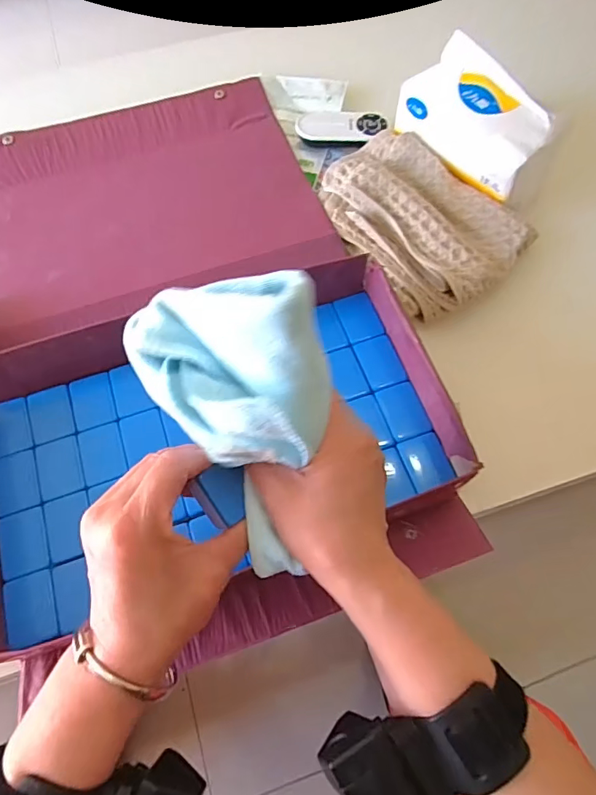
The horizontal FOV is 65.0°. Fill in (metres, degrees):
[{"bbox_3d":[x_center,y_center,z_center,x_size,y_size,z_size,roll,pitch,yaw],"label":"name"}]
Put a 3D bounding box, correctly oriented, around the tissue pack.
[{"bbox_3d":[0.183,-0.291,0.489,0.061,0.082,0.153,-39,72,-15],"label":"tissue pack"}]

